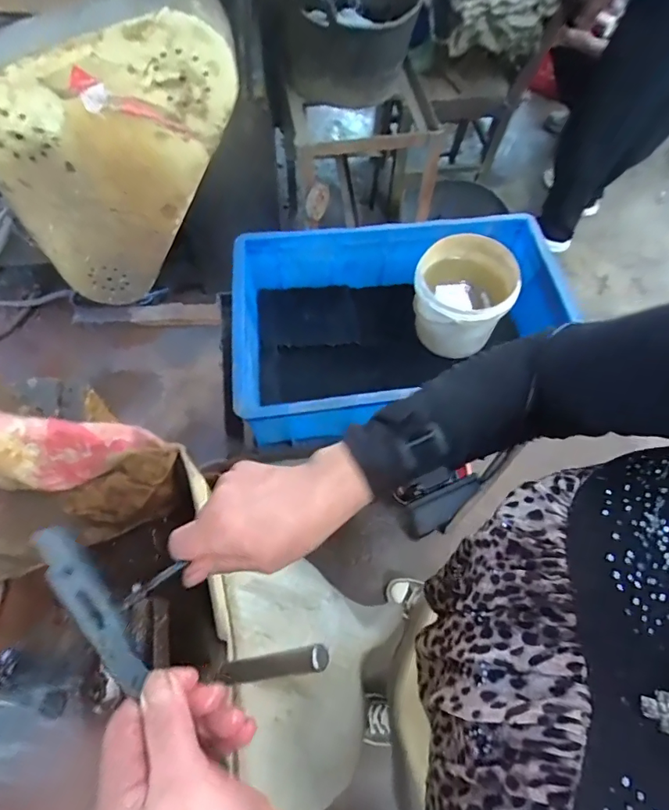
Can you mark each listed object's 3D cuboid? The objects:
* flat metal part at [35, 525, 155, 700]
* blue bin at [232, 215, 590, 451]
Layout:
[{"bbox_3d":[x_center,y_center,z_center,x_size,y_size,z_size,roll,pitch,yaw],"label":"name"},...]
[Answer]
[{"bbox_3d":[-0.132,0.110,0.250,0.022,0.004,0.097,-33,89,-41],"label":"flat metal part"},{"bbox_3d":[0.107,-0.122,0.781,0.531,0.174,0.335,-6,62,-5],"label":"blue bin"}]

